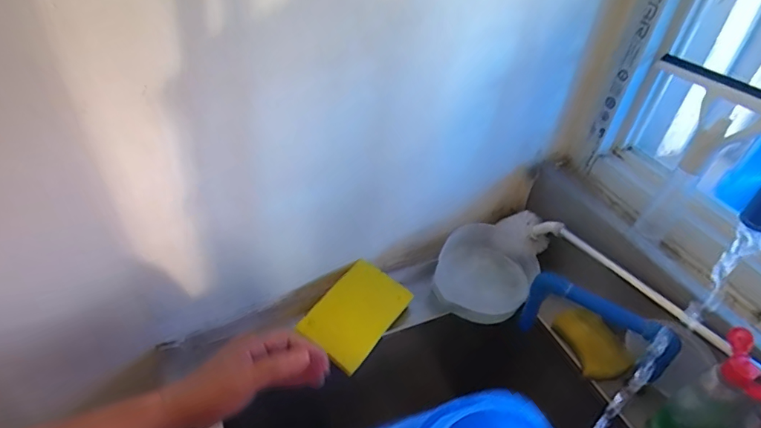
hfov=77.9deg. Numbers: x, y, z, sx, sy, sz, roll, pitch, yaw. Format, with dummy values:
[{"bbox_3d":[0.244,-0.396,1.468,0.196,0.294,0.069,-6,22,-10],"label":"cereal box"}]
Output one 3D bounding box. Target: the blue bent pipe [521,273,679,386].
[{"bbox_3d":[0.281,0.149,0.617,0.183,0.101,0.028,27,45,23],"label":"blue bent pipe"}]

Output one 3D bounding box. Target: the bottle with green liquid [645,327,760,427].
[{"bbox_3d":[0.371,0.212,0.532,0.058,0.171,0.056,-25,50,-30],"label":"bottle with green liquid"}]

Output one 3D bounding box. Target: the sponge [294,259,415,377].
[{"bbox_3d":[-0.032,0.136,0.653,0.096,0.013,0.144,39,60,10],"label":"sponge"}]

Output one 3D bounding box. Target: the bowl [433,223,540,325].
[{"bbox_3d":[0.163,0.092,0.740,0.149,0.056,0.151,3,41,-3],"label":"bowl"}]

